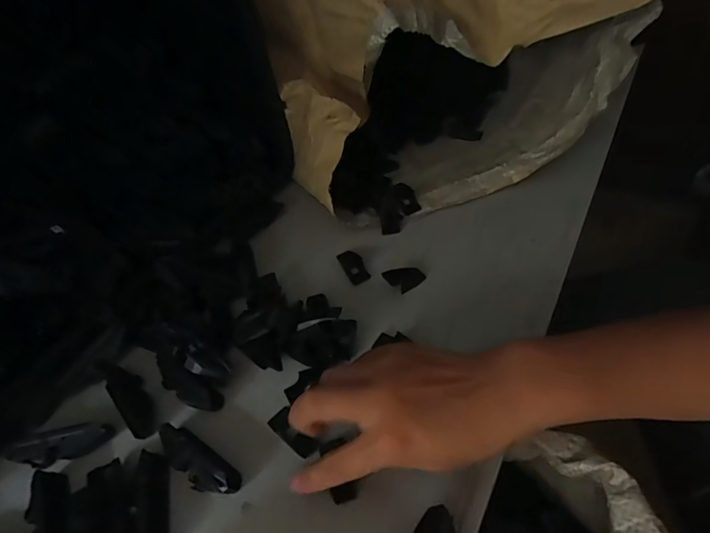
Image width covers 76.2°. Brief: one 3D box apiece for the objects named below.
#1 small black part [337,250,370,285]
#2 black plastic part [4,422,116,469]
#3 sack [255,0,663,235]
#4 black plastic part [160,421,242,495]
[{"bbox_3d":[-0.001,-0.001,0.428,0.020,0.004,0.041,-23,47,-11],"label":"small black part"},{"bbox_3d":[-0.215,0.129,0.328,0.067,0.016,0.018,-17,46,-5],"label":"black plastic part"},{"bbox_3d":[0.071,-0.236,0.480,0.311,0.222,0.310,-18,50,-12],"label":"sack"},{"bbox_3d":[-0.109,0.132,0.310,0.071,0.018,0.024,24,56,29],"label":"black plastic part"}]

